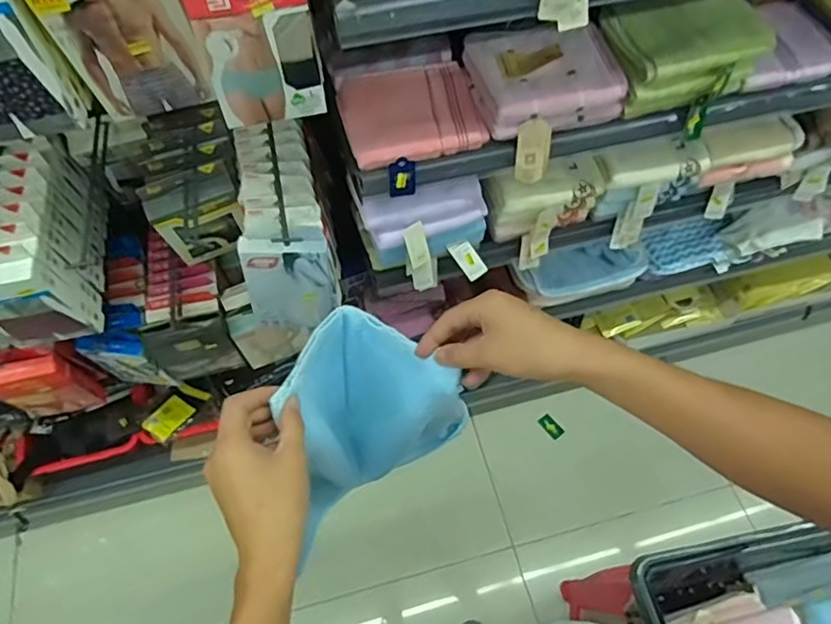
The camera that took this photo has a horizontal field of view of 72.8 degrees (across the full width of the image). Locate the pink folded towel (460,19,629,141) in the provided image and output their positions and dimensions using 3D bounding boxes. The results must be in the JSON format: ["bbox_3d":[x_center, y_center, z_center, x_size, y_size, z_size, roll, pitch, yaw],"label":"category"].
[{"bbox_3d":[0.182,-0.351,0.828,0.195,0.065,0.173,-16,60,-9],"label":"pink folded towel"}]

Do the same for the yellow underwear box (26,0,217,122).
[{"bbox_3d":[-0.304,-0.285,0.605,0.131,0.185,0.033,-12,60,-7],"label":"yellow underwear box"}]

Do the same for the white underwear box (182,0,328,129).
[{"bbox_3d":[-0.163,-0.286,0.570,0.113,0.202,0.038,-14,54,-7],"label":"white underwear box"}]

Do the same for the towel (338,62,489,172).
[{"bbox_3d":[-0.008,-0.296,0.822,0.193,0.032,0.168,-14,60,-8],"label":"towel"}]

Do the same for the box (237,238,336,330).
[{"bbox_3d":[-0.192,-0.047,0.872,0.133,0.218,0.039,-7,59,-4],"label":"box"}]

